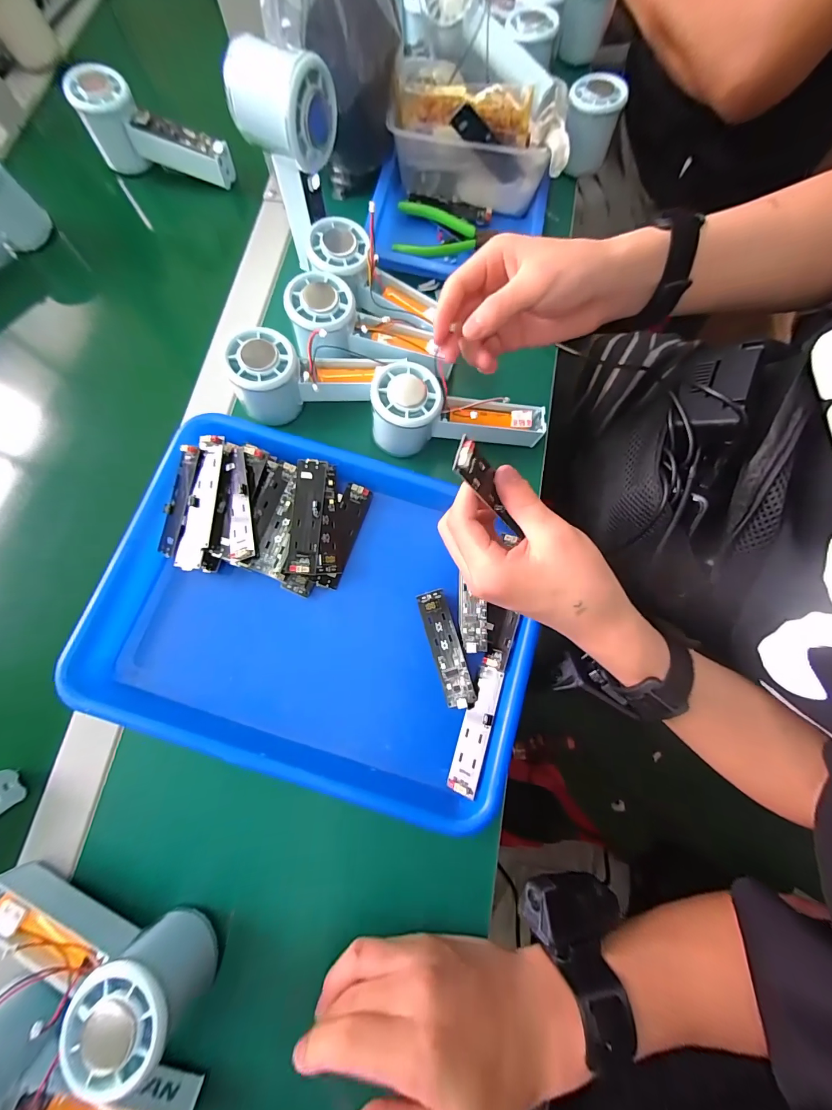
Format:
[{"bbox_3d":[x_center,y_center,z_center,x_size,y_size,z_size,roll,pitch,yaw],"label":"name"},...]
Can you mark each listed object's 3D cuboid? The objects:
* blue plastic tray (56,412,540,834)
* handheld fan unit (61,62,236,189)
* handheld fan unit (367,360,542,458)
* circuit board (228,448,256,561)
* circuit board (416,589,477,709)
[{"bbox_3d":[-0.073,0.038,0.307,0.329,0.048,0.247,17,77,4],"label":"blue plastic tray"},{"bbox_3d":[-0.271,-0.441,0.407,0.146,0.061,0.044,13,76,-10],"label":"handheld fan unit"},{"bbox_3d":[0.034,-0.118,0.336,0.152,0.055,0.062,0,76,-17],"label":"handheld fan unit"},{"bbox_3d":[-0.141,-0.041,0.304,0.024,0.005,0.090,-10,79,19],"label":"circuit board"},{"bbox_3d":[0.023,0.075,0.305,0.023,0.009,0.092,-19,79,7],"label":"circuit board"}]

